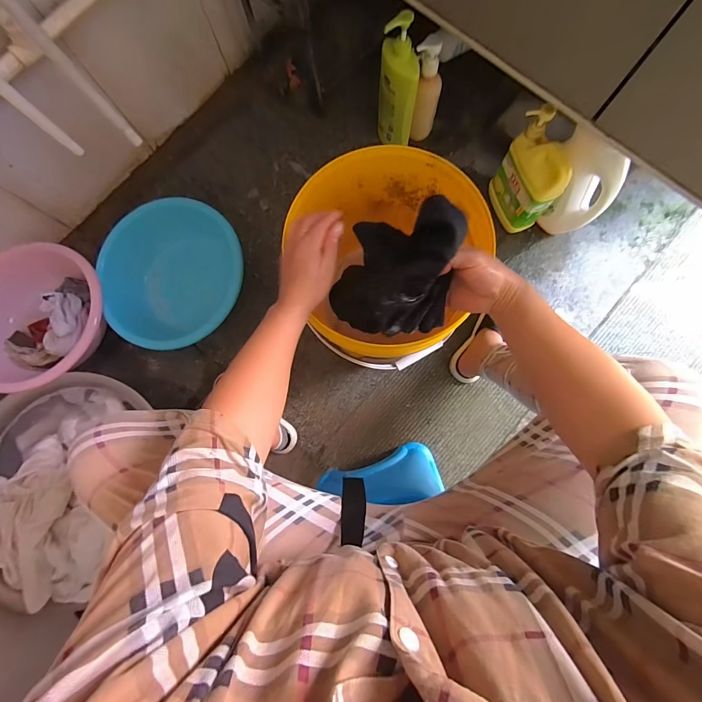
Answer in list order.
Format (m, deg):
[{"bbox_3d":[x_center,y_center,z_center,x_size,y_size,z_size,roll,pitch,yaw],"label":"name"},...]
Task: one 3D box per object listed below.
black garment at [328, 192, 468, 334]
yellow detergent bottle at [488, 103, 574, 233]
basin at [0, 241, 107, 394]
[{"bbox_3d":[0.049,-0.087,0.394,0.142,0.140,0.115,2,82,2],"label":"black garment"},{"bbox_3d":[0.400,-0.377,0.756,0.083,0.238,0.150,-18,82,-1],"label":"yellow detergent bottle"},{"bbox_3d":[-0.722,-0.076,0.797,0.321,0.100,0.317,0,82,2],"label":"basin"}]

